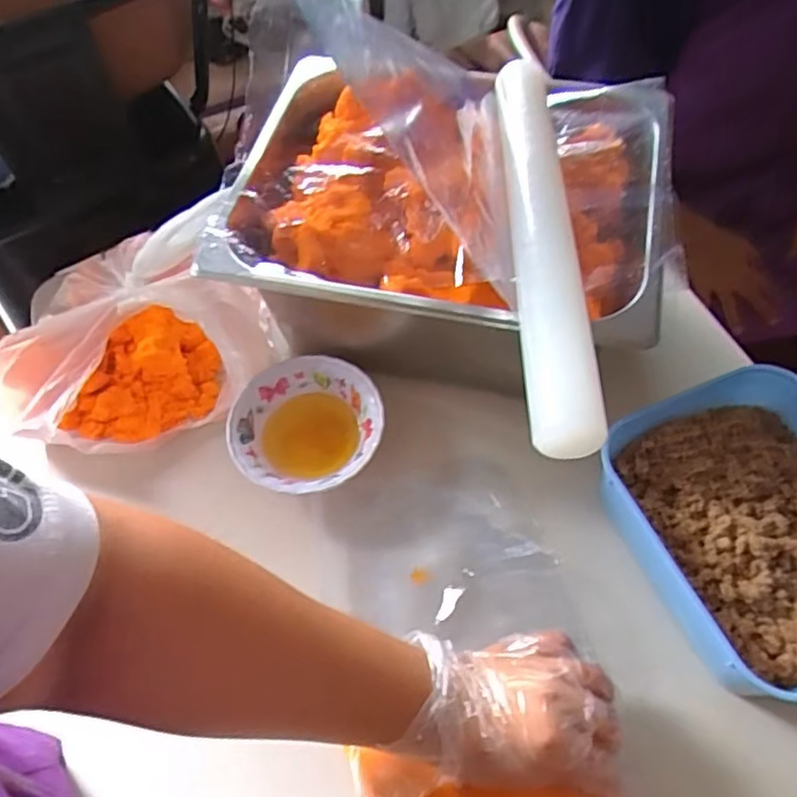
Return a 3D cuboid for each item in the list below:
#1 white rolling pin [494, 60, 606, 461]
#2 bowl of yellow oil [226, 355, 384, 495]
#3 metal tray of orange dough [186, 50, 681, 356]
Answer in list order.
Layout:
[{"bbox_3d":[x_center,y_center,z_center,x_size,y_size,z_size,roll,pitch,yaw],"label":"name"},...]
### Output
[{"bbox_3d":[0.094,-0.121,0.420,0.041,0.034,0.340,0,58,4],"label":"white rolling pin"},{"bbox_3d":[-0.072,0.029,0.515,0.121,0.047,0.113,-2,58,3],"label":"bowl of yellow oil"},{"bbox_3d":[0.034,-0.167,0.470,0.323,0.070,0.243,11,59,11],"label":"metal tray of orange dough"}]

